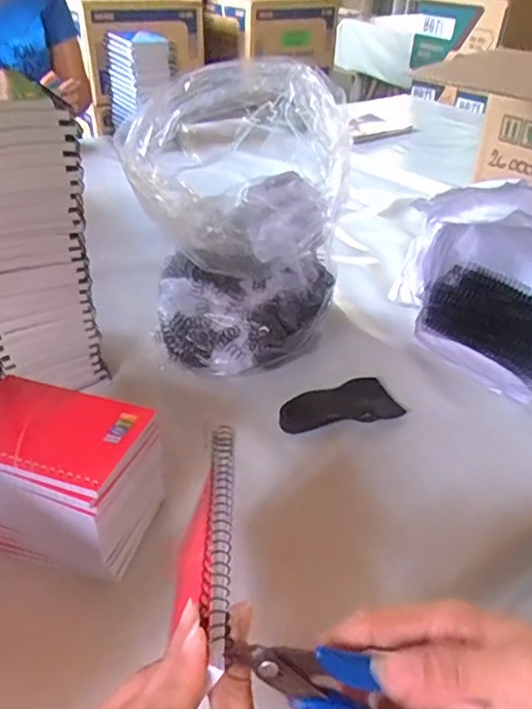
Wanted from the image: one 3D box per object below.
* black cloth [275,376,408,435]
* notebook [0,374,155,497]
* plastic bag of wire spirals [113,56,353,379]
[{"bbox_3d":[0.072,0.051,0.542,0.121,0.014,0.059,-15,39,-21],"label":"black cloth"},{"bbox_3d":[-0.152,0.052,0.390,0.125,0.009,0.077,11,37,14],"label":"notebook"},{"bbox_3d":[-0.018,-0.110,0.537,0.191,0.275,0.145,-17,40,-23],"label":"plastic bag of wire spirals"}]

